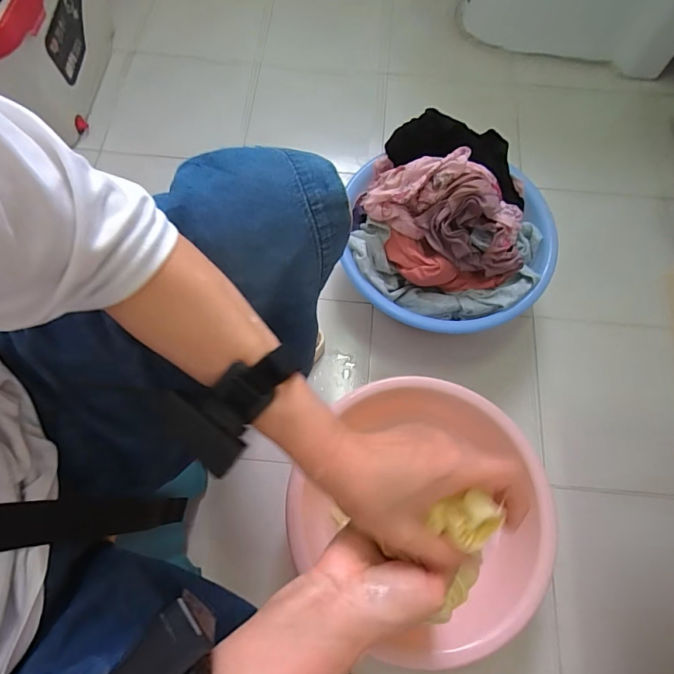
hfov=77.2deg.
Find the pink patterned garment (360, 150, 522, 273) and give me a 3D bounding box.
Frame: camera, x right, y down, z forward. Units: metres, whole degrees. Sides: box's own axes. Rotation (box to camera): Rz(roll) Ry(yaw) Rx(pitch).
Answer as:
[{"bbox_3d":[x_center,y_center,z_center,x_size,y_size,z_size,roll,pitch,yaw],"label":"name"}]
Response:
[{"bbox_3d":[0.168,-0.197,0.651,0.261,0.112,0.135,19,71,5],"label":"pink patterned garment"}]

